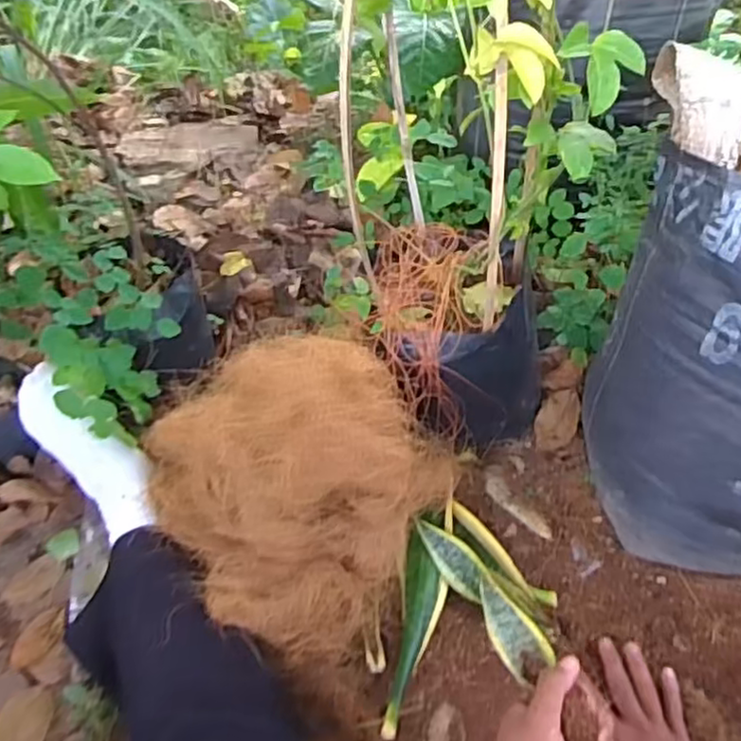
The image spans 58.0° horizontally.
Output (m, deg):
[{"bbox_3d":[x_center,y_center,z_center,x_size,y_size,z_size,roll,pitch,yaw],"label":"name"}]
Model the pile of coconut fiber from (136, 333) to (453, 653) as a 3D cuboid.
[{"bbox_3d":[-0.113,0.096,0.748,0.326,0.220,0.306,25,55,26],"label":"pile of coconut fiber"}]

